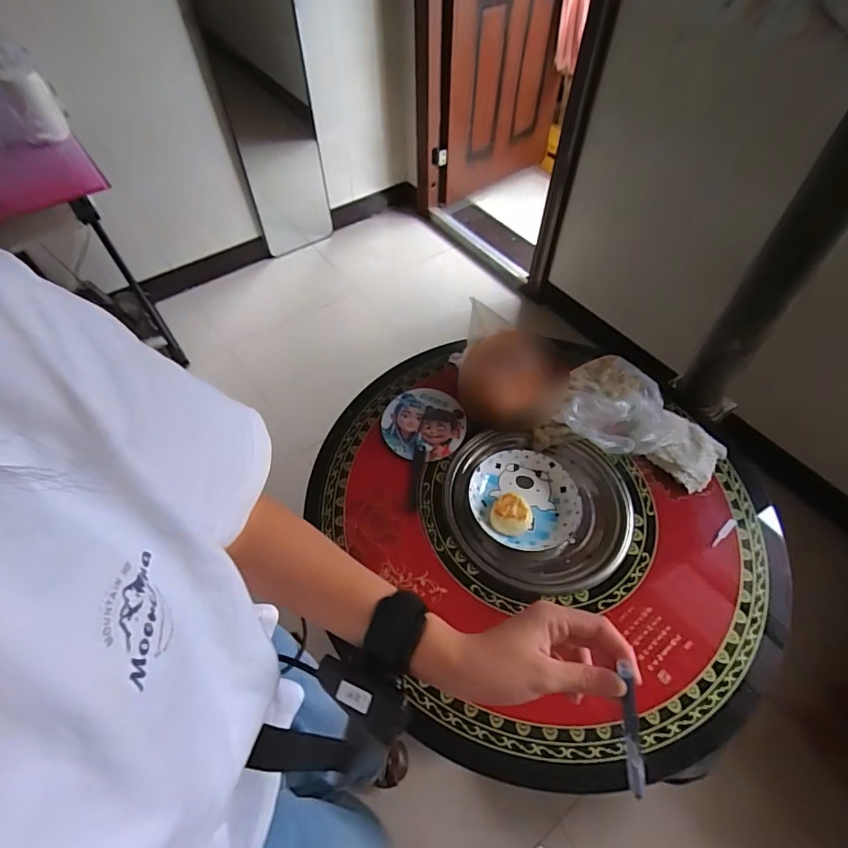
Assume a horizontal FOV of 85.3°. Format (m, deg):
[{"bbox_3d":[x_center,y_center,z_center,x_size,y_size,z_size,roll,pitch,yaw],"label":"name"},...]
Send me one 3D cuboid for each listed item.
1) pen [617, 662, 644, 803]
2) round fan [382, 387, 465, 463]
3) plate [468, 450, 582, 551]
[{"bbox_3d":[0.142,0.210,0.315,0.012,0.097,0.011,-10,10,-6],"label":"pen"},{"bbox_3d":[0.000,-0.001,0.869,0.153,0.009,0.156,-2,55,3],"label":"round fan"},{"bbox_3d":[0.169,0.124,0.776,0.177,0.035,0.166,-1,54,1],"label":"plate"}]

